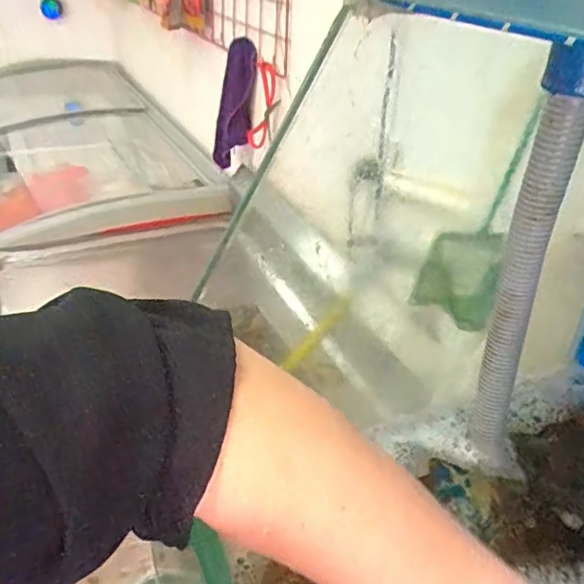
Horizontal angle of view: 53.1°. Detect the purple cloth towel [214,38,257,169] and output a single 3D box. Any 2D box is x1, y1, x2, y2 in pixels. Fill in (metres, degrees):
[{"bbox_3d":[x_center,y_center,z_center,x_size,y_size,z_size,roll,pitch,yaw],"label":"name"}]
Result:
[{"bbox_3d":[-0.121,-0.384,1.255,0.064,0.330,0.052,-12,62,-21],"label":"purple cloth towel"}]

